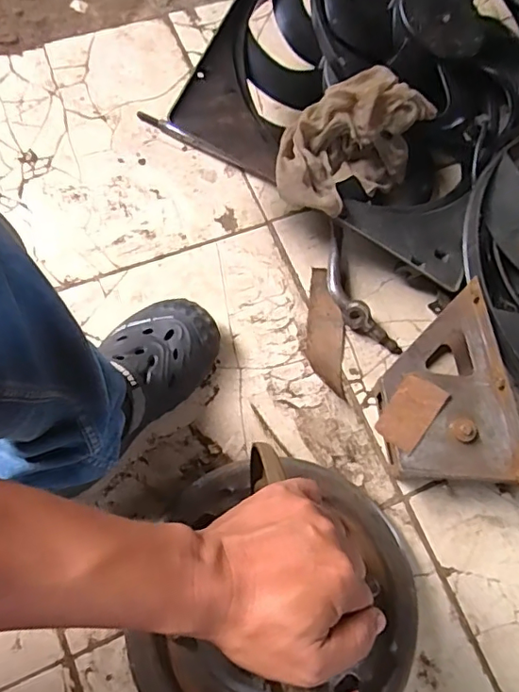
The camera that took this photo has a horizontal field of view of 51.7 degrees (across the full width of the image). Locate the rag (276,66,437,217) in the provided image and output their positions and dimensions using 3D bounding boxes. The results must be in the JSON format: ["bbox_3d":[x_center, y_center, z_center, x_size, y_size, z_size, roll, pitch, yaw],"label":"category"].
[{"bbox_3d":[0.113,-0.259,0.688,0.236,0.107,0.128,-37,78,-16],"label":"rag"}]

